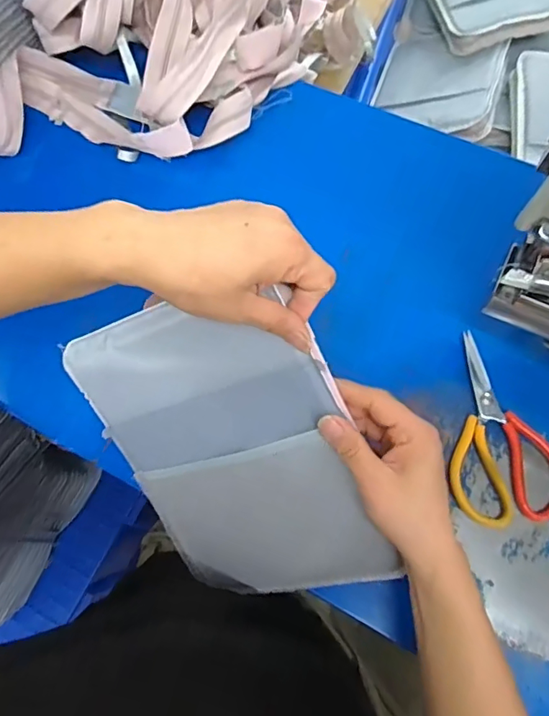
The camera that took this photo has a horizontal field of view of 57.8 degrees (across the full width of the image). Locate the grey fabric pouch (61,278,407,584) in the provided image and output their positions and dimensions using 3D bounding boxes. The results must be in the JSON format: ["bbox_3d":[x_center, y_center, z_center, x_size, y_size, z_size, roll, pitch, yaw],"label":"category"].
[{"bbox_3d":[-0.034,0.087,0.434,0.216,0.022,0.282,-16,106,26],"label":"grey fabric pouch"}]

